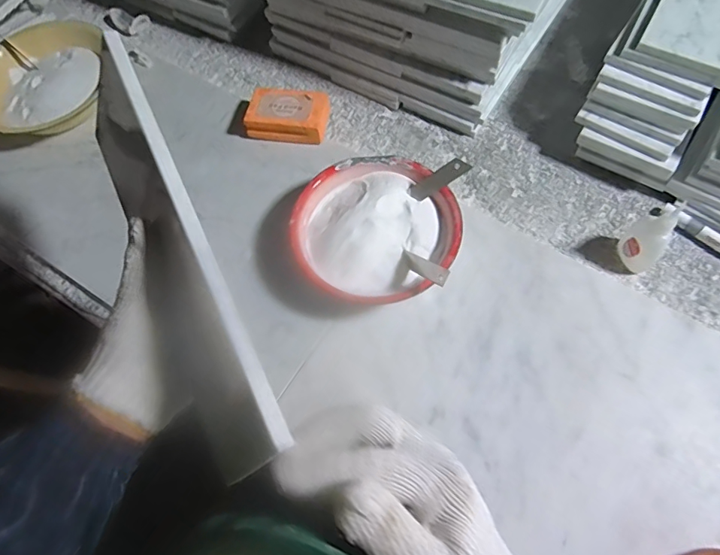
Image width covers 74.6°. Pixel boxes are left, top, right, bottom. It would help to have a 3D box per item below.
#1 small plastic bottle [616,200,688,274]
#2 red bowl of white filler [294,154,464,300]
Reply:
[{"bbox_3d":[0.284,-0.040,0.463,0.037,0.091,0.032,39,72,19],"label":"small plastic bottle"},{"bbox_3d":[0.018,-0.045,0.495,0.161,0.054,0.155,-2,65,4],"label":"red bowl of white filler"}]

